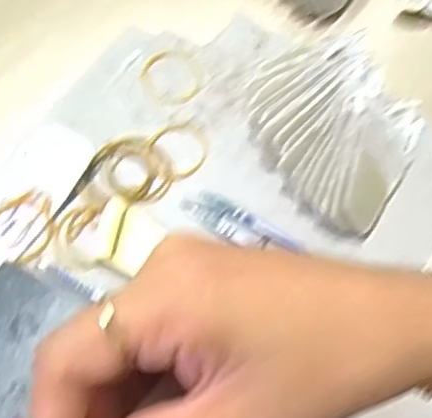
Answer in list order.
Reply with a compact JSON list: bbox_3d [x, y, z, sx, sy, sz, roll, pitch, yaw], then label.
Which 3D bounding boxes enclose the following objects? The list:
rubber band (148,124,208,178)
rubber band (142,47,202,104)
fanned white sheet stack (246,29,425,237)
[{"bbox_3d":[-0.025,-0.043,0.487,0.037,0.004,0.041,-30,74,-18],"label":"rubber band"},{"bbox_3d":[-0.032,-0.101,0.516,0.045,0.004,0.047,-34,70,-15],"label":"rubber band"},{"bbox_3d":[0.082,-0.063,0.480,0.133,0.033,0.116,41,71,16],"label":"fanned white sheet stack"}]

